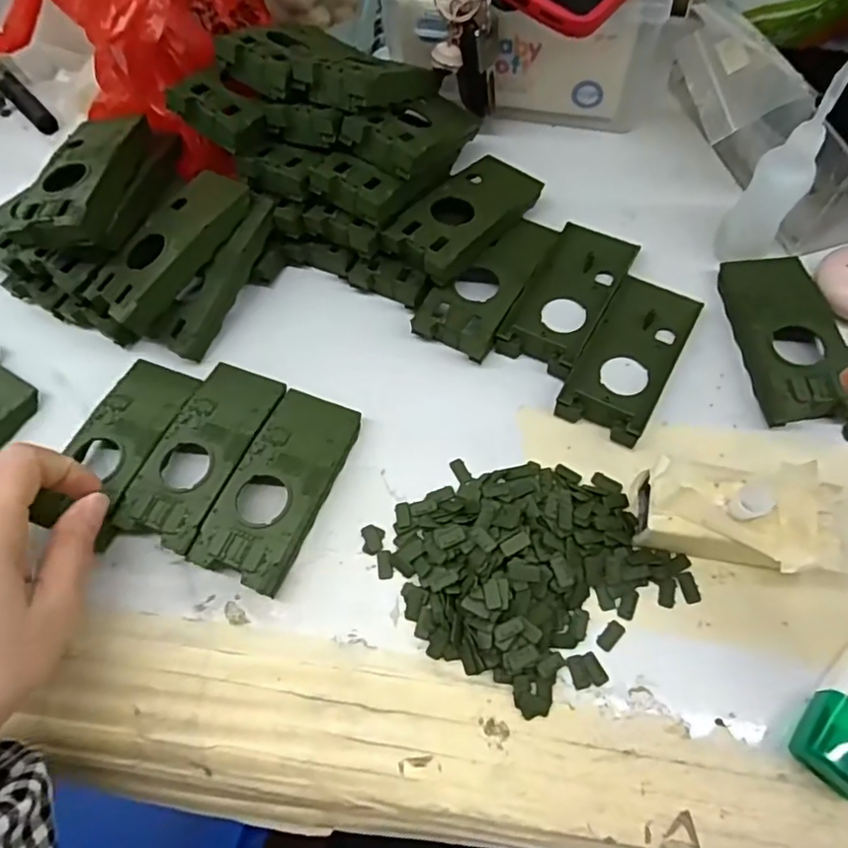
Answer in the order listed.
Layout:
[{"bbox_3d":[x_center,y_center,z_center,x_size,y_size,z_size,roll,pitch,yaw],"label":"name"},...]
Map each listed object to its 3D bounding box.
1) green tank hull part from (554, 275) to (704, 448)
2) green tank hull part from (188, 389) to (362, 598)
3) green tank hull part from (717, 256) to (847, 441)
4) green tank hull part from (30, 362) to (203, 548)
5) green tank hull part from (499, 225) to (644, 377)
[{"bbox_3d":[0.115,-0.040,0.330,0.046,0.018,0.103,28,69,17],"label":"green tank hull part"},{"bbox_3d":[-0.073,0.031,0.309,0.048,0.016,0.102,17,66,12],"label":"green tank hull part"},{"bbox_3d":[0.199,-0.047,0.324,0.048,0.015,0.118,-12,59,12],"label":"green tank hull part"},{"bbox_3d":[-0.164,0.009,0.324,0.047,0.012,0.099,18,67,10],"label":"green tank hull part"},{"bbox_3d":[0.086,-0.078,0.350,0.047,0.015,0.104,27,69,16],"label":"green tank hull part"}]

